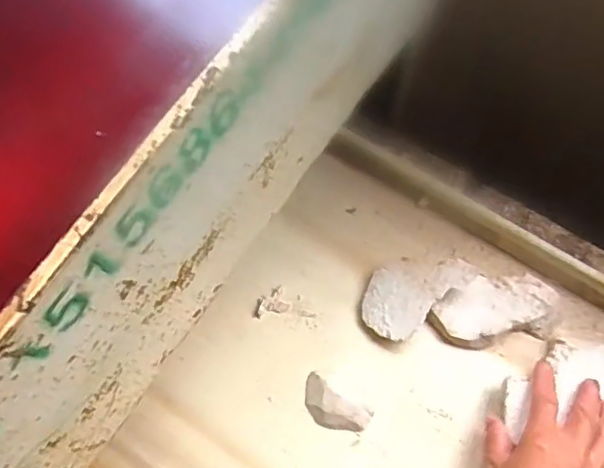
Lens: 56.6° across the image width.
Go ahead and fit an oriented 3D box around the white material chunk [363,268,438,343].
[{"bbox_3d":[0.084,0.064,0.505,0.056,0.029,0.059,25,72,11],"label":"white material chunk"}]

